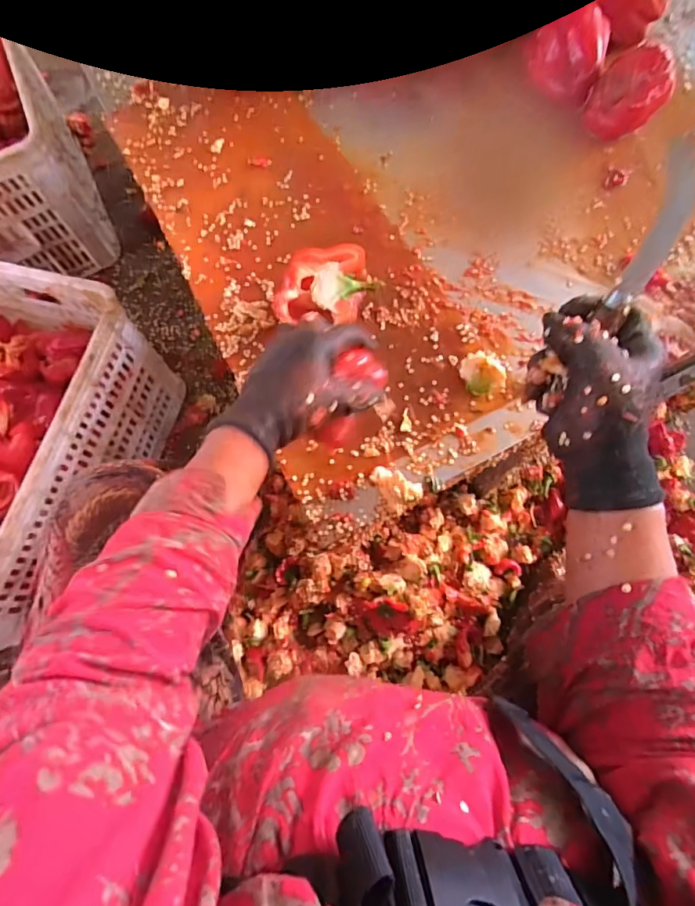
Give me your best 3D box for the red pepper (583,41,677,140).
[{"bbox_3d":[0.323,-0.413,0.542,0.080,0.067,0.060,28,75,11],"label":"red pepper"}]

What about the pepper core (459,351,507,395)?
[{"bbox_3d":[0.136,-0.080,0.480,0.038,0.029,0.038,-1,72,2],"label":"pepper core"}]

